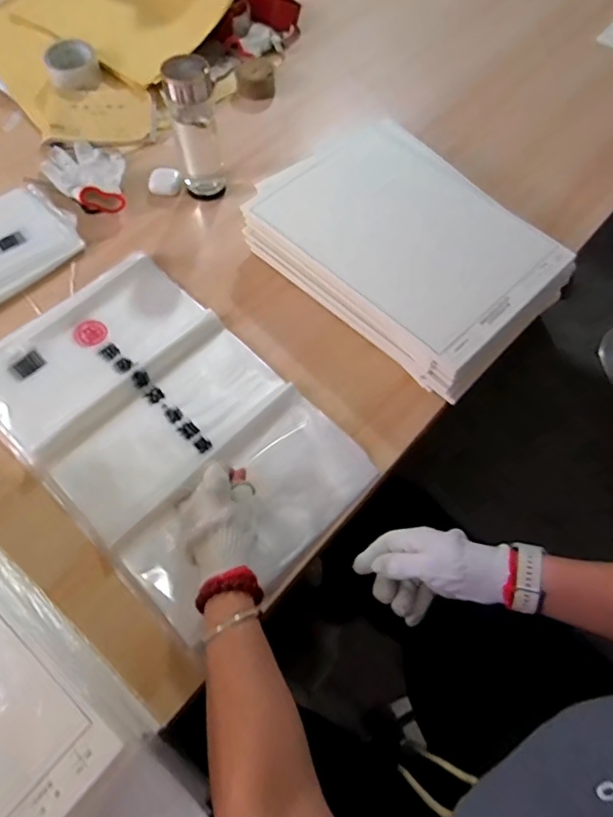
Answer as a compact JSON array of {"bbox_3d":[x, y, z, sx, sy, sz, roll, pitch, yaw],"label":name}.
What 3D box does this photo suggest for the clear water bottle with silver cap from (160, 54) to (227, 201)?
[{"bbox_3d":[-0.164,-0.410,0.754,0.067,0.179,0.062,-4,63,-5],"label":"clear water bottle with silver cap"}]

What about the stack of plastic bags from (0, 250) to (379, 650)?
[{"bbox_3d":[-0.180,0.012,0.631,0.289,0.020,0.461,-41,72,-19],"label":"stack of plastic bags"}]

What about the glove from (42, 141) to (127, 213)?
[{"bbox_3d":[-0.352,-0.387,0.813,0.106,0.036,0.190,-34,69,-18],"label":"glove"}]

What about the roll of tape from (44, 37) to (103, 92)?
[{"bbox_3d":[-0.427,-0.632,0.932,0.086,0.047,0.082,1,63,-2],"label":"roll of tape"}]

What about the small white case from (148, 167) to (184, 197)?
[{"bbox_3d":[-0.231,-0.374,0.837,0.054,0.017,0.048,-2,63,-4],"label":"small white case"}]

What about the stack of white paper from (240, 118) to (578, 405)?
[{"bbox_3d":[0.139,-0.230,0.724,0.395,0.087,0.274,42,68,18],"label":"stack of white paper"}]

